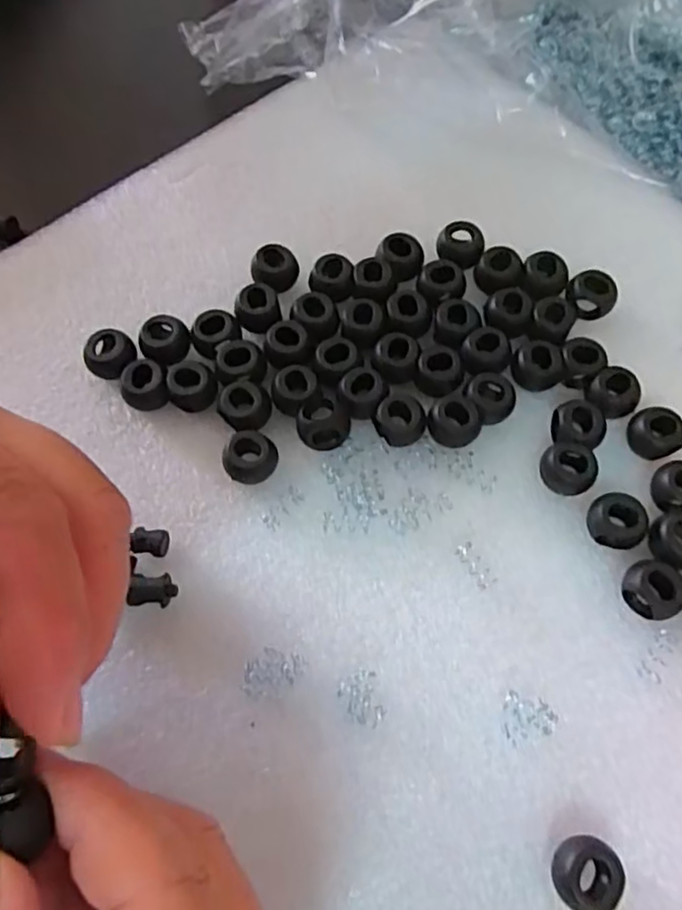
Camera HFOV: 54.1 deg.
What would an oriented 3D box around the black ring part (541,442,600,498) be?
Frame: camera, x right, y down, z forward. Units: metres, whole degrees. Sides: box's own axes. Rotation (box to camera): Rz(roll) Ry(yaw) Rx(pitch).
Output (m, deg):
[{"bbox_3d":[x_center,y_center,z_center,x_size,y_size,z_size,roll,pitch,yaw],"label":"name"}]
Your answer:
[{"bbox_3d":[0.075,0.005,0.220,0.017,0.011,0.016,0,67,1],"label":"black ring part"}]

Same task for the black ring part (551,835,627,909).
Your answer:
[{"bbox_3d":[0.064,0.110,0.175,0.017,0.012,0.017,0,67,1],"label":"black ring part"}]

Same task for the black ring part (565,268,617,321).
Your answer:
[{"bbox_3d":[0.092,-0.058,0.245,0.017,0.010,0.014,31,71,13],"label":"black ring part"}]

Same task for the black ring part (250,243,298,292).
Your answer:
[{"bbox_3d":[-0.024,-0.068,0.250,0.017,0.014,0.014,-7,67,-1],"label":"black ring part"}]

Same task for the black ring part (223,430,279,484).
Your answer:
[{"bbox_3d":[-0.030,0.001,0.221,0.017,0.010,0.015,-25,69,-9],"label":"black ring part"}]

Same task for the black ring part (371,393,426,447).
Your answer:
[{"bbox_3d":[0.020,-0.012,0.224,0.016,0.009,0.016,0,67,1],"label":"black ring part"}]

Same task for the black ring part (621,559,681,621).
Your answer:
[{"bbox_3d":[0.095,0.041,0.203,0.016,0.010,0.017,0,67,1],"label":"black ring part"}]

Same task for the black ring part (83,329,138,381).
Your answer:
[{"bbox_3d":[-0.081,-0.035,0.236,0.017,0.013,0.013,-12,68,-4],"label":"black ring part"}]

